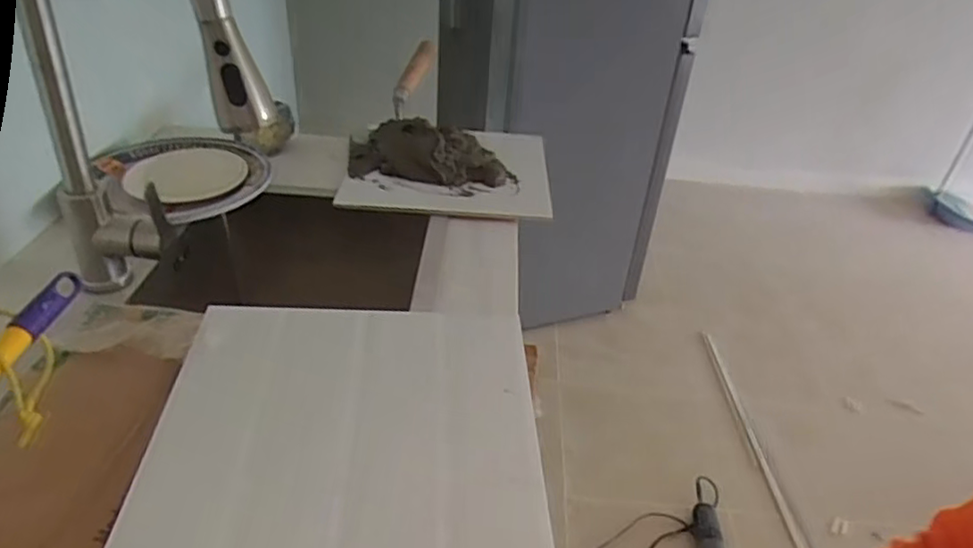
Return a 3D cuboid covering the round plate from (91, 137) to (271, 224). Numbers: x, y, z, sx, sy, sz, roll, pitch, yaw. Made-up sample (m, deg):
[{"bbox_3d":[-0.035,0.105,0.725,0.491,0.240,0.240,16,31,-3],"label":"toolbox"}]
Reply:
[{"bbox_3d":[-0.419,-0.143,0.894,0.228,0.042,0.196,18,38,19],"label":"round plate"}]

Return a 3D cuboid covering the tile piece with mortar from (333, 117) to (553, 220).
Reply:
[{"bbox_3d":[-0.058,-0.175,1.010,0.306,0.067,0.287,3,35,-1],"label":"tile piece with mortar"}]

